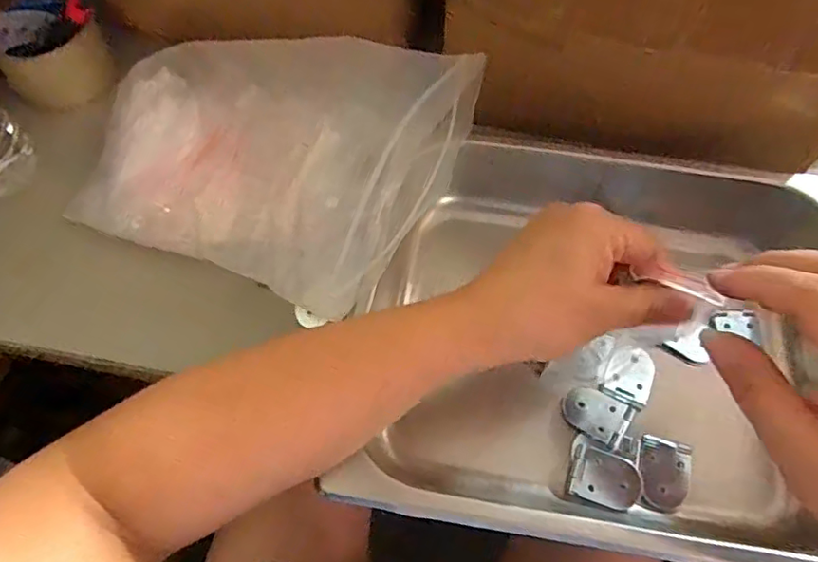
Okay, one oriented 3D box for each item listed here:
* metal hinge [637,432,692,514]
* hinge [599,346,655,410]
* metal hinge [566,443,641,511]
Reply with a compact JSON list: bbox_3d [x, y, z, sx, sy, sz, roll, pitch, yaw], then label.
[{"bbox_3d":[0.164,0.124,0.358,0.035,0.006,0.045,17,66,8],"label":"metal hinge"},{"bbox_3d":[0.154,0.065,0.386,0.031,0.004,0.042,27,67,12],"label":"hinge"},{"bbox_3d":[0.126,0.126,0.356,0.042,0.004,0.032,19,66,8],"label":"metal hinge"}]

